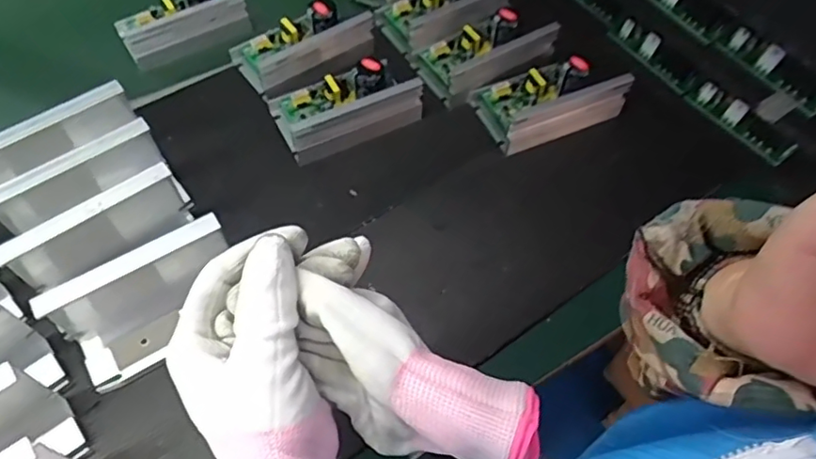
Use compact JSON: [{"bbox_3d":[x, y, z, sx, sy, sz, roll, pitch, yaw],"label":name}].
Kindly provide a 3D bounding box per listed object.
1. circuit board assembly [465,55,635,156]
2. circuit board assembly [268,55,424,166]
[{"bbox_3d":[0.136,-0.136,0.566,0.122,0.061,0.084,-21,60,-14],"label":"circuit board assembly"},{"bbox_3d":[-0.058,-0.124,0.554,0.129,0.056,0.082,-19,60,-13],"label":"circuit board assembly"}]

